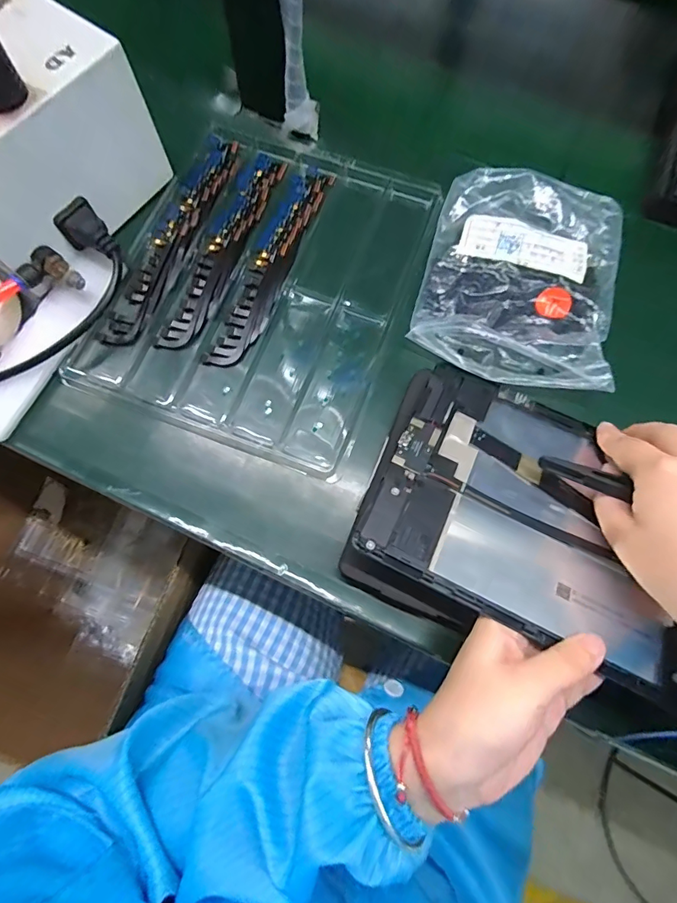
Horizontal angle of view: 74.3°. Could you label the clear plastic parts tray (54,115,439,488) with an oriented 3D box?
[{"bbox_3d":[-0.056,-0.139,0.356,0.215,0.013,0.273,20,77,5],"label":"clear plastic parts tray"}]

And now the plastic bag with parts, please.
[{"bbox_3d":[0.141,-0.136,0.344,0.140,0.024,0.169,16,77,4],"label":"plastic bag with parts"}]

